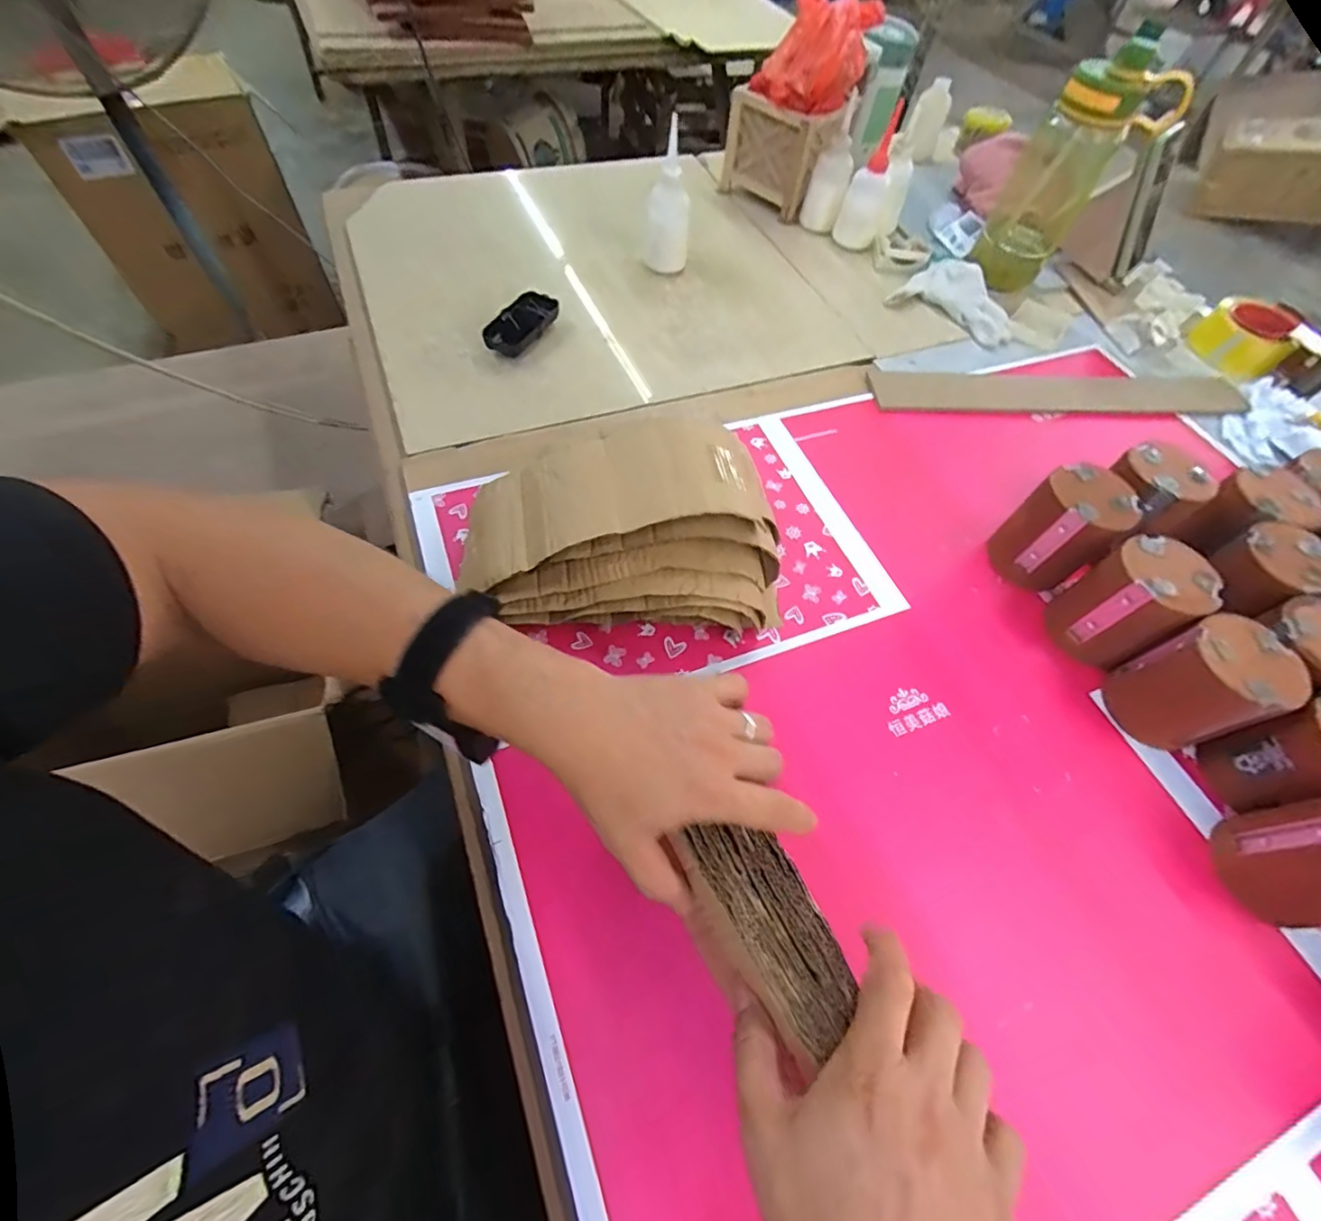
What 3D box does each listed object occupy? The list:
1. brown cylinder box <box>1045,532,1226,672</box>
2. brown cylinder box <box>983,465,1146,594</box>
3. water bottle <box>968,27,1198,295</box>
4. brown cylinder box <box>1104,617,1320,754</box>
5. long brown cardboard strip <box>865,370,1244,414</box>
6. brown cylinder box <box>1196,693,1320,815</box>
[{"bbox_3d":[0.415,-0.006,0.502,0.075,0.104,0.077,-27,65,-18],"label":"brown cylinder box"},{"bbox_3d":[0.383,-0.076,0.541,0.080,0.103,0.080,-29,65,-19],"label":"brown cylinder box"},{"bbox_3d":[0.546,-0.575,0.751,0.137,0.258,0.129,36,64,16],"label":"water bottle"},{"bbox_3d":[0.441,0.063,0.463,0.072,0.101,0.078,-17,62,-13],"label":"brown cylinder box"},{"bbox_3d":[0.508,-0.279,0.721,0.486,0.012,0.077,0,60,-4],"label":"long brown cardboard strip"},{"bbox_3d":[0.492,0.112,0.428,0.078,0.096,0.074,-3,60,-6],"label":"brown cylinder box"}]

